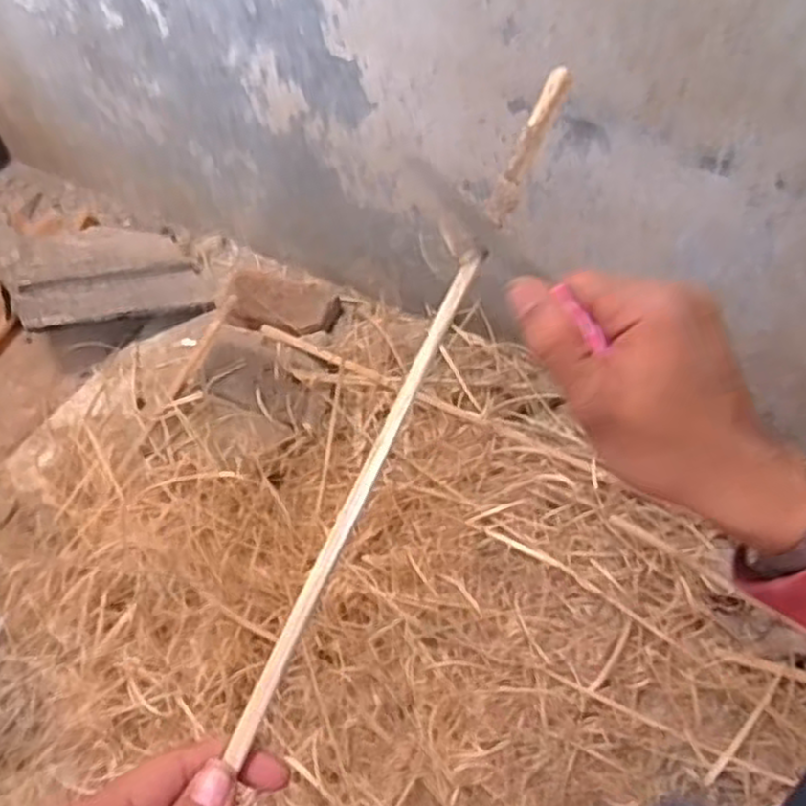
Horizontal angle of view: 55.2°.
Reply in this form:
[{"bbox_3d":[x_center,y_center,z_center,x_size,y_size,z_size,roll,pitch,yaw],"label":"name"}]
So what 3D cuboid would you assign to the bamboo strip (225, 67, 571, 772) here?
[{"bbox_3d":[0.004,-0.008,0.323,0.011,0.008,0.317,23,79,17],"label":"bamboo strip"}]

